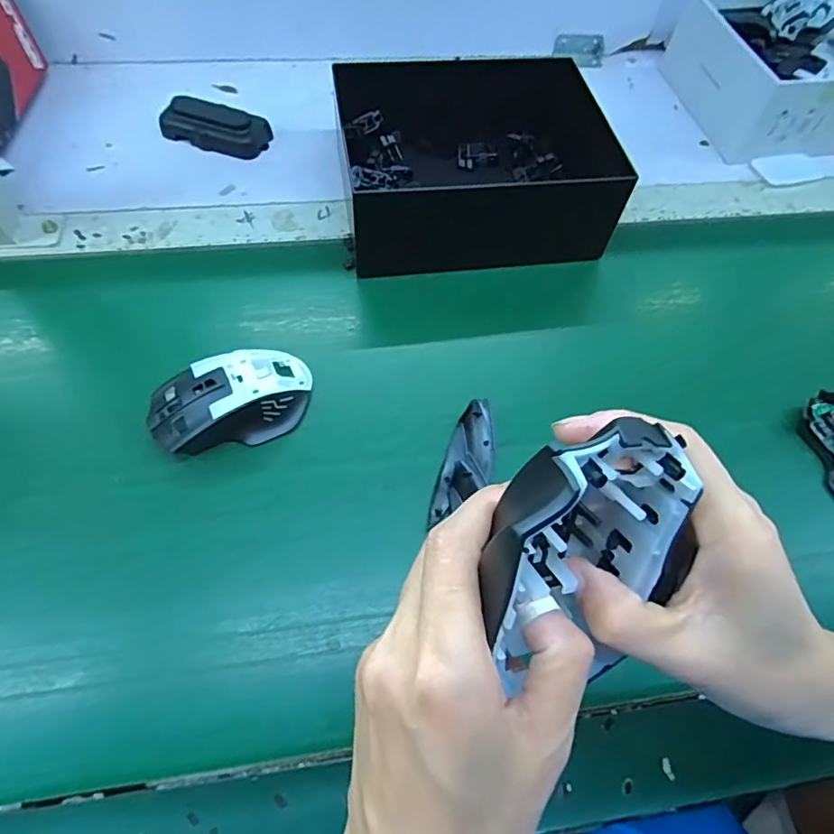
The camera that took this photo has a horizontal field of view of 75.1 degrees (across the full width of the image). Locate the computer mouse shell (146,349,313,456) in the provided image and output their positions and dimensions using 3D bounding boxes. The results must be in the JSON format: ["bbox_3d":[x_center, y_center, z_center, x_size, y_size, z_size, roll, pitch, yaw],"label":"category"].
[{"bbox_3d":[-0.131,-0.013,0.388,0.111,0.033,0.064,-20,64,-14],"label":"computer mouse shell"}]

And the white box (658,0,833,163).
[{"bbox_3d":[0.419,-0.375,0.580,0.241,0.088,0.193,-6,62,-7],"label":"white box"}]

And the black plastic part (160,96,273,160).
[{"bbox_3d":[-0.201,-0.289,0.540,0.100,0.026,0.043,13,61,3],"label":"black plastic part"}]

